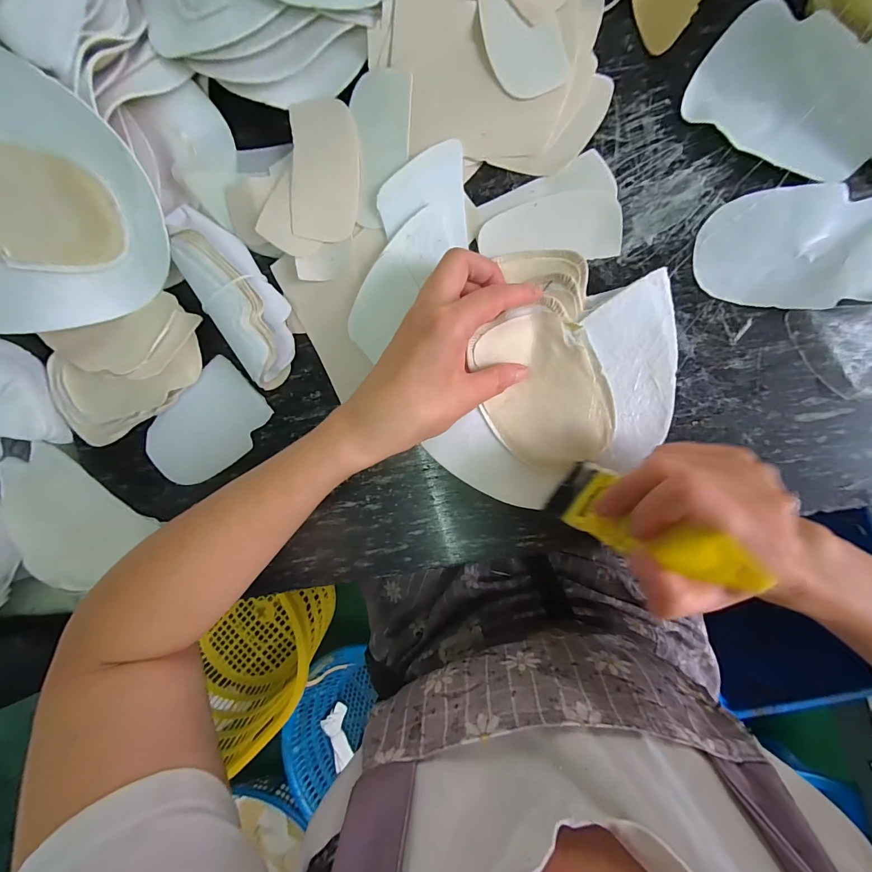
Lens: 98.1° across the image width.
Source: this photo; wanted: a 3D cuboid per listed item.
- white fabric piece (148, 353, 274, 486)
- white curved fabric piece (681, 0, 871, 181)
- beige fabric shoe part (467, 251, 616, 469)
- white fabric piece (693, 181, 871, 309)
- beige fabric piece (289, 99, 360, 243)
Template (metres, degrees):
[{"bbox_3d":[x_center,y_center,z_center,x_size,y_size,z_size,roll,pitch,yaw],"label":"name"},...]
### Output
[{"bbox_3d":[-0.184,-0.005,0.301,0.107,0.008,0.067,-37,87,9],"label":"white fabric piece"},{"bbox_3d":[0.239,-0.191,0.210,0.173,0.039,0.072,18,97,6],"label":"white curved fabric piece"},{"bbox_3d":[0.068,-0.050,0.253,0.079,0.022,0.143,-11,95,8],"label":"beige fabric shoe part"},{"bbox_3d":[0.224,-0.116,0.233,0.108,0.012,0.071,-2,92,9],"label":"white fabric piece"},{"bbox_3d":[-0.076,-0.181,0.261,0.047,0.005,0.086,4,93,9],"label":"beige fabric piece"}]

